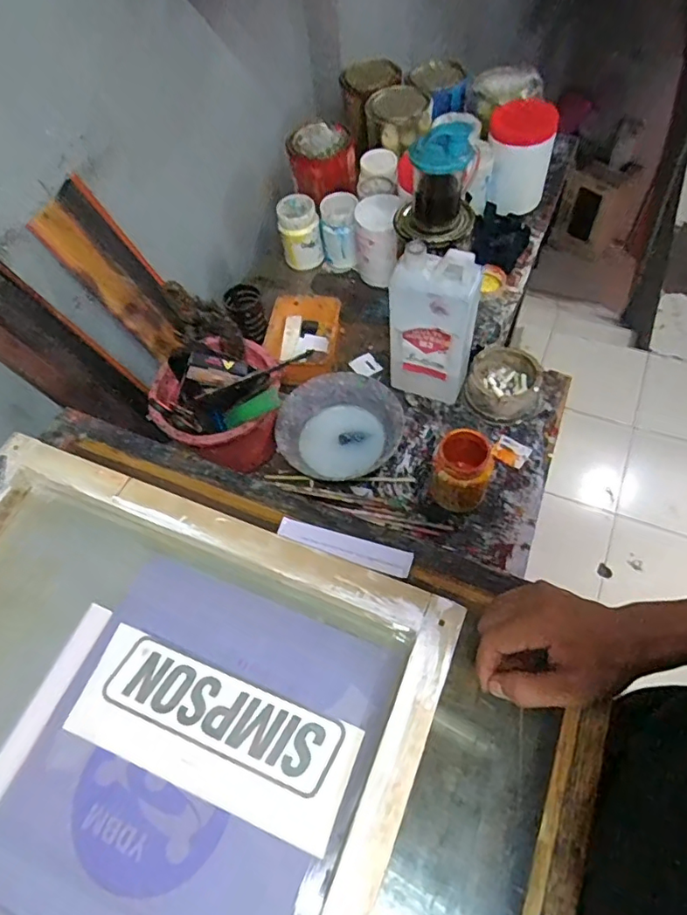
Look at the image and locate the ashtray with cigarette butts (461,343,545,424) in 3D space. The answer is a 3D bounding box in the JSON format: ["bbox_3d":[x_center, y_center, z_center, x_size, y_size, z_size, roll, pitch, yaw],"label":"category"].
[{"bbox_3d":[0.214,-0.096,0.713,0.094,0.054,0.088,-3,60,5],"label":"ashtray with cigarette butts"}]

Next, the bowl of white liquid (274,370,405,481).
[{"bbox_3d":[-0.004,-0.035,0.691,0.154,0.060,0.140,-3,60,5],"label":"bowl of white liquid"}]

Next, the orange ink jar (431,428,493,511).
[{"bbox_3d":[0.138,0.019,0.627,0.063,0.097,0.062,-3,60,5],"label":"orange ink jar"}]

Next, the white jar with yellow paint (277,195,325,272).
[{"bbox_3d":[-0.070,-0.362,0.875,0.066,0.110,0.056,-10,60,1],"label":"white jar with yellow paint"}]

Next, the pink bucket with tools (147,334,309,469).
[{"bbox_3d":[-0.149,-0.067,0.653,0.146,0.154,0.144,-3,60,5],"label":"pink bucket with tools"}]

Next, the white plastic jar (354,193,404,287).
[{"bbox_3d":[0.053,-0.333,0.829,0.068,0.113,0.094,4,61,8],"label":"white plastic jar"}]

